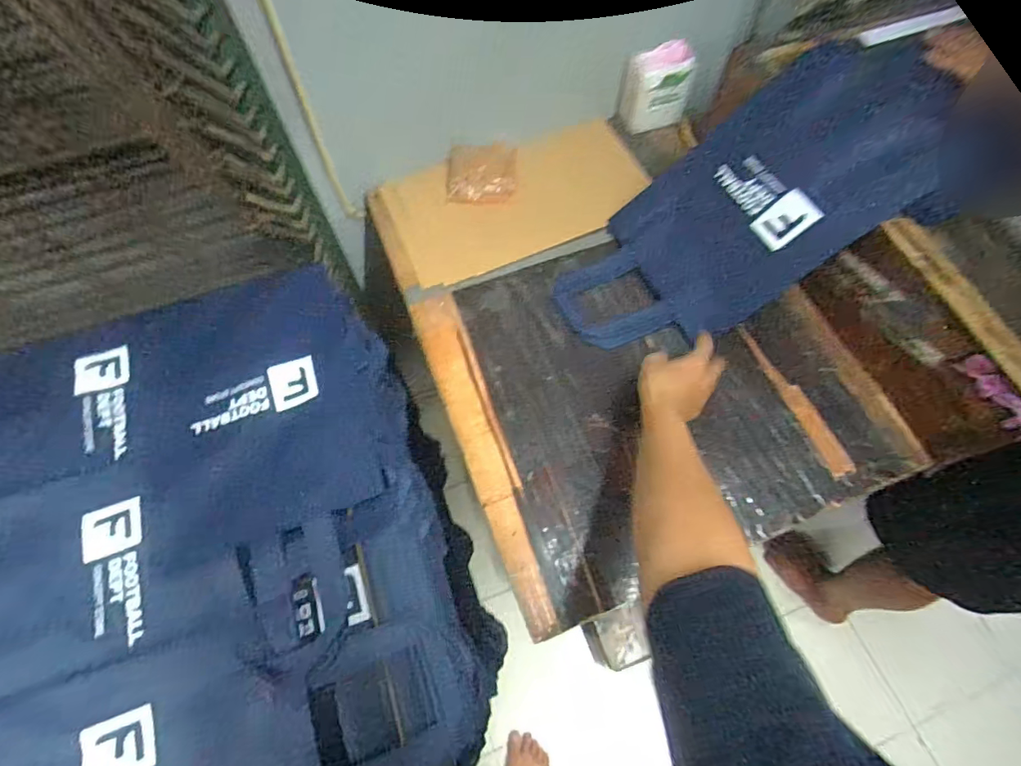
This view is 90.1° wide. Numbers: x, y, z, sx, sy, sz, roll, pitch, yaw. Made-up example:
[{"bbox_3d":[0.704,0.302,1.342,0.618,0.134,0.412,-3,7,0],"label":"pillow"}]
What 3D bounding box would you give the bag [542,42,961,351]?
[{"bbox_3d":[0.272,-0.226,0.649,0.456,0.083,0.258,-29,66,31],"label":"bag"}]

